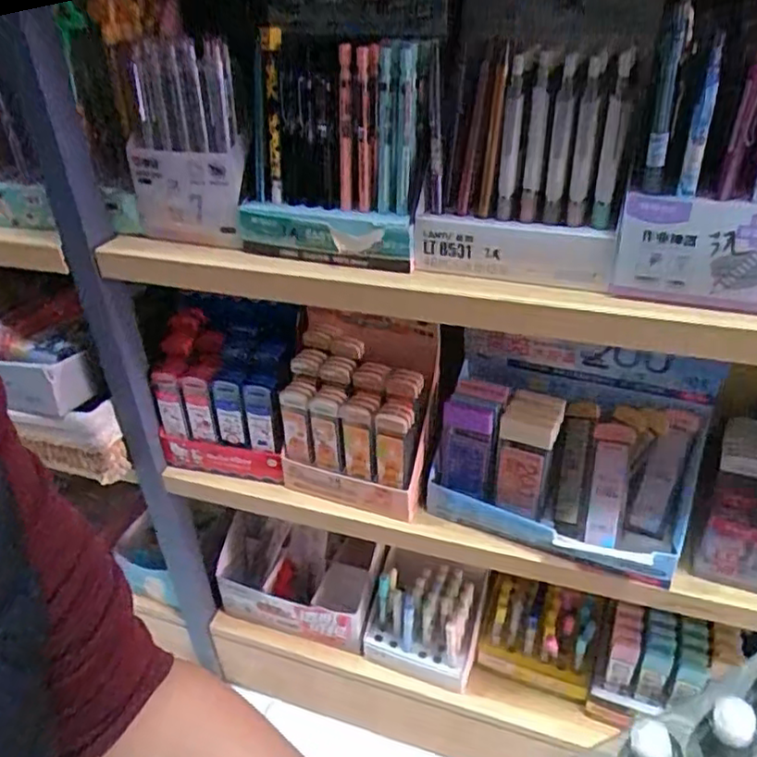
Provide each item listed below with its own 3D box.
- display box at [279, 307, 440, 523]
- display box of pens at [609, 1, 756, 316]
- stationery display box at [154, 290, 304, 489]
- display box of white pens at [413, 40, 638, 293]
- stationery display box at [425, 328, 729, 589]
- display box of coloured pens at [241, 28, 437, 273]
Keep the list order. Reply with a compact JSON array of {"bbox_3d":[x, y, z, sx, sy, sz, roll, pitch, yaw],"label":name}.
[{"bbox_3d":[-0.022,0.036,0.622,0.141,0.140,0.087,13,37,23],"label":"display box"},{"bbox_3d":[0.210,-0.125,0.396,0.108,0.144,0.072,12,37,22],"label":"display box of pens"},{"bbox_3d":[-0.150,0.013,0.659,0.137,0.145,0.087,7,35,15],"label":"stationery display box"},{"bbox_3d":[0.103,-0.165,0.459,0.133,0.147,0.126,7,35,15],"label":"display box of white pens"},{"bbox_3d":[0.158,0.058,0.564,0.220,0.152,0.110,14,37,24],"label":"stationery display box"},{"bbox_3d":[-0.035,-0.169,0.480,0.140,0.146,0.071,14,37,23],"label":"display box of coloured pens"}]

